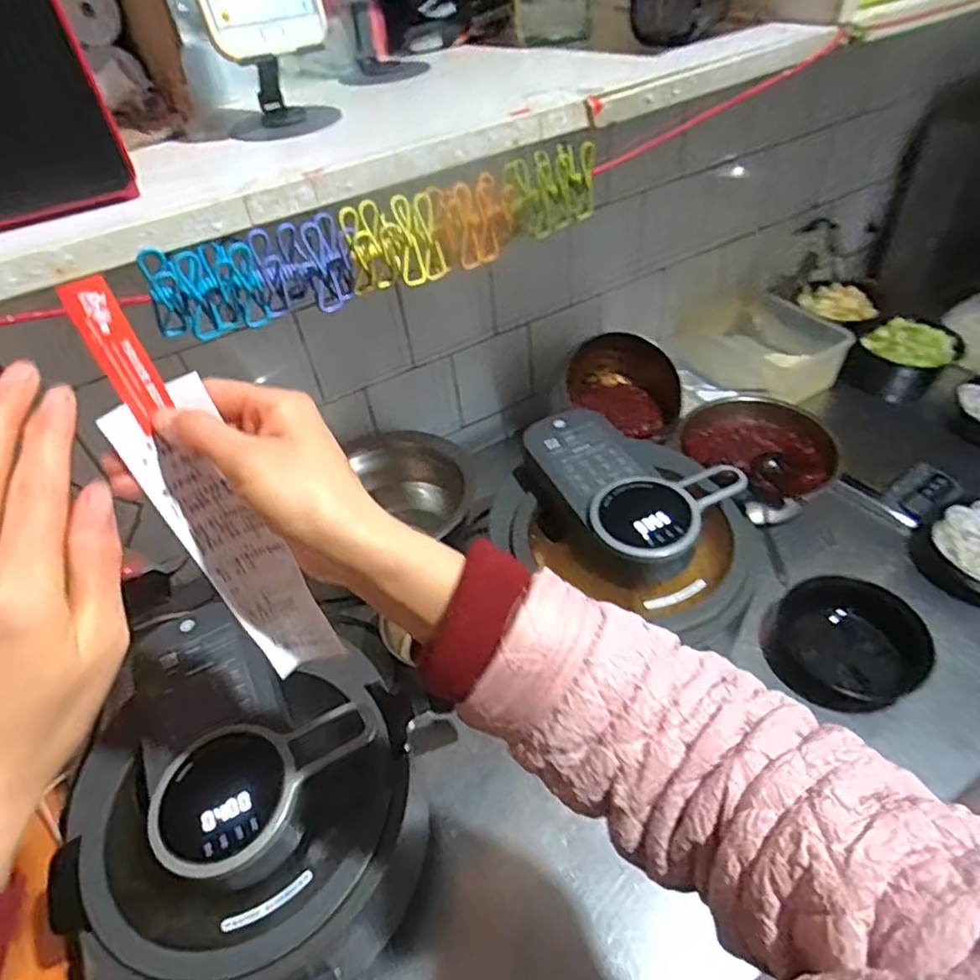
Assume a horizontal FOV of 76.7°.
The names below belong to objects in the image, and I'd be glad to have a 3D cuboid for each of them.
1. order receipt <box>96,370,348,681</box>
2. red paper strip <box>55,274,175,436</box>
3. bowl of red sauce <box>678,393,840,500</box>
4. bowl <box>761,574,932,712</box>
[{"bbox_3d":[-0.139,0.029,0.346,0.046,0.179,0.034,-40,28,-30],"label":"order receipt"},{"bbox_3d":[-0.179,-0.065,0.302,0.021,0.073,0.004,-29,30,-21],"label":"red paper strip"},{"bbox_3d":[0.441,-0.067,1.012,0.186,0.088,0.228,-30,47,-22],"label":"bowl of red sauce"},{"bbox_3d":[0.457,0.192,0.792,0.177,0.058,0.161,-4,43,4],"label":"bowl"}]

